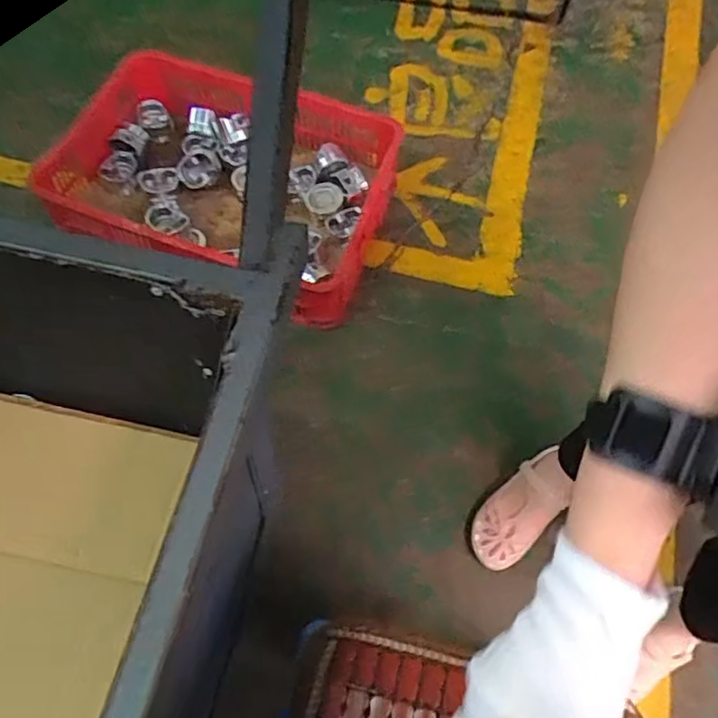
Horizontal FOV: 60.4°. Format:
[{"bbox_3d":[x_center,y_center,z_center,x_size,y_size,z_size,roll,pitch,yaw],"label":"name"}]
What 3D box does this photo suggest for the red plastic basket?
[{"bbox_3d":[-0.266,-0.338,1.192,0.596,0.202,0.409,19,63,3],"label":"red plastic basket"}]

